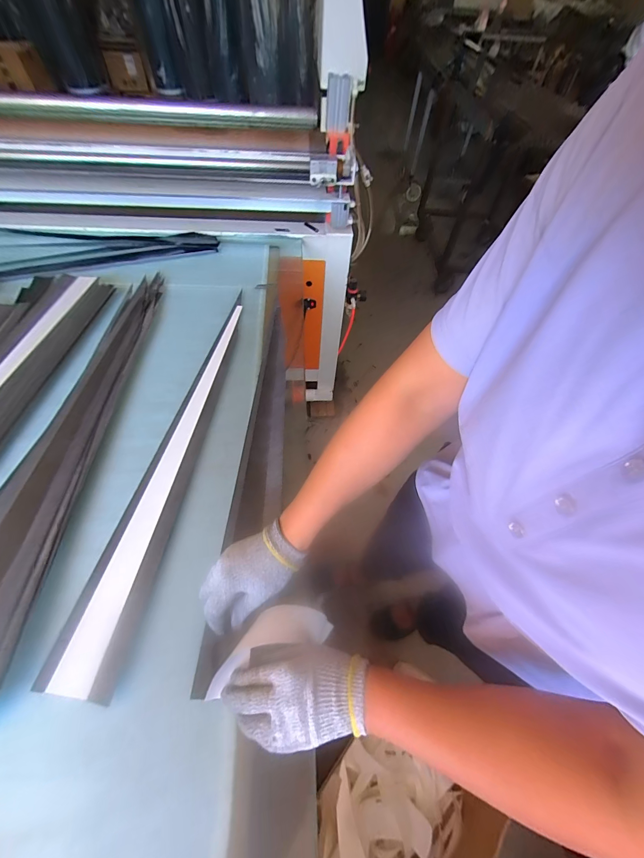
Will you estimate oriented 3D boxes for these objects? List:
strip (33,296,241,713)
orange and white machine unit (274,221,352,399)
[{"bbox_3d":[-0.246,0.003,0.579,0.097,0.014,0.726,7,56,3],"label":"strip"},{"bbox_3d":[-0.034,-0.396,1.304,0.237,0.720,0.149,4,57,-2],"label":"orange and white machine unit"}]

